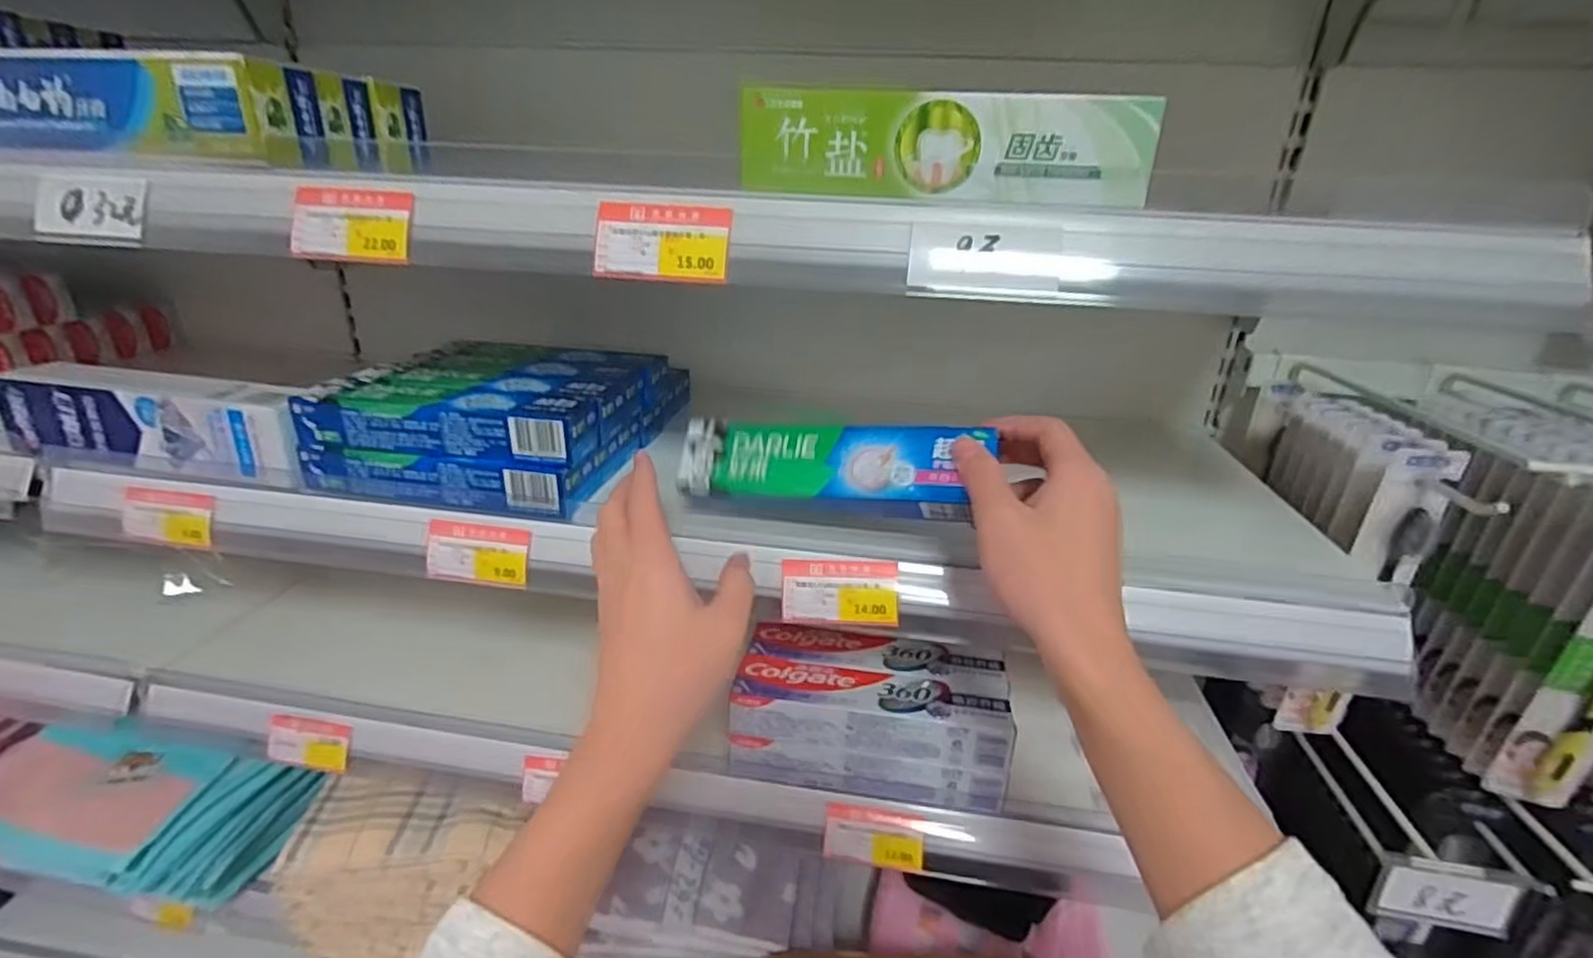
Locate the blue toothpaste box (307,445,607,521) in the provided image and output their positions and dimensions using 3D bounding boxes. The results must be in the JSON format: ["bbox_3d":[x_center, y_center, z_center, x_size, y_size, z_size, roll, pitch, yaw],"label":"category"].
[{"bbox_3d":[-0.229,-0.005,0.467,0.183,0.034,0.045,4,24,5],"label":"blue toothpaste box"}]

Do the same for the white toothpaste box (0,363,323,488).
[{"bbox_3d":[-0.437,-0.042,0.491,0.236,0.066,0.045,5,25,8],"label":"white toothpaste box"}]

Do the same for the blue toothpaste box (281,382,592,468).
[{"bbox_3d":[-0.226,-0.038,0.459,0.182,0.033,0.046,4,24,6],"label":"blue toothpaste box"}]

